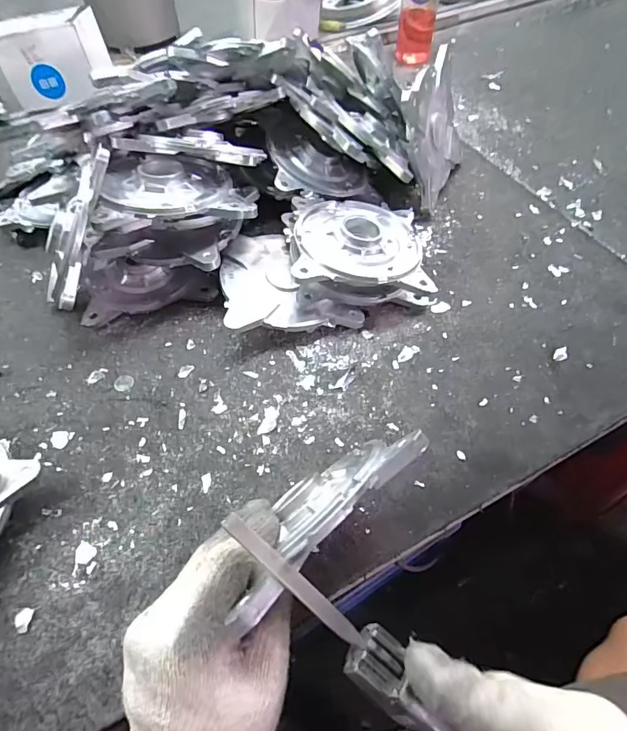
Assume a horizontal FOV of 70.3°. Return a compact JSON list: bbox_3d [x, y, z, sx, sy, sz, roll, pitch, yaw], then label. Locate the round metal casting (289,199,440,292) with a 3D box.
[{"bbox_3d":[0.051,-0.138,0.487,0.137,0.028,0.136,-1,57,1],"label":"round metal casting"}]

